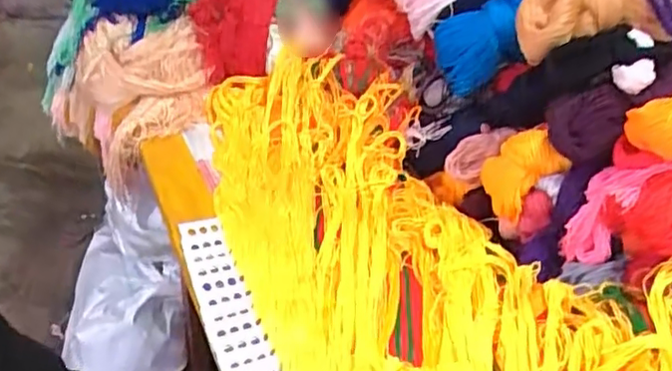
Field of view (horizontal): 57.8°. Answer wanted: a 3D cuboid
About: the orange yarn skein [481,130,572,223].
[{"bbox_3d":[0.206,-0.016,0.678,0.054,0.090,0.076,-5,39,-15],"label":"orange yarn skein"}]

